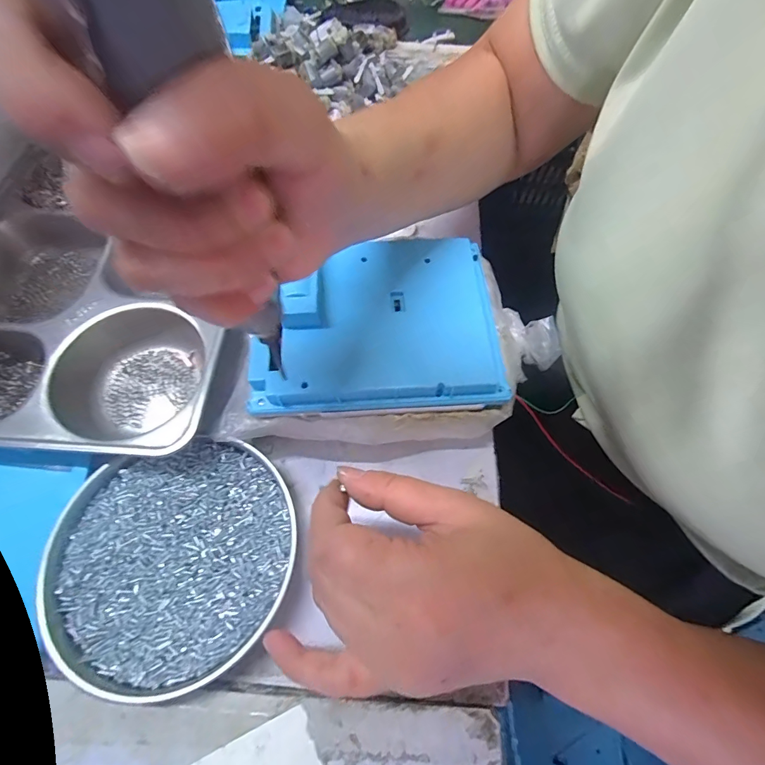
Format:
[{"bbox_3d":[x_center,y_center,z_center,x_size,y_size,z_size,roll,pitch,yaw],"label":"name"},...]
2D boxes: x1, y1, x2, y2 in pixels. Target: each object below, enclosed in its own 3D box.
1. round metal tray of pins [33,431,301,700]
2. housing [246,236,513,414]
[{"bbox_3d":[-0.122,0.101,0.228,0.135,0.016,0.126,-17,66,-11],"label":"round metal tray of pins"},{"bbox_3d":[-0.004,-0.043,0.259,0.157,0.024,0.119,-2,64,-4],"label":"housing"}]

